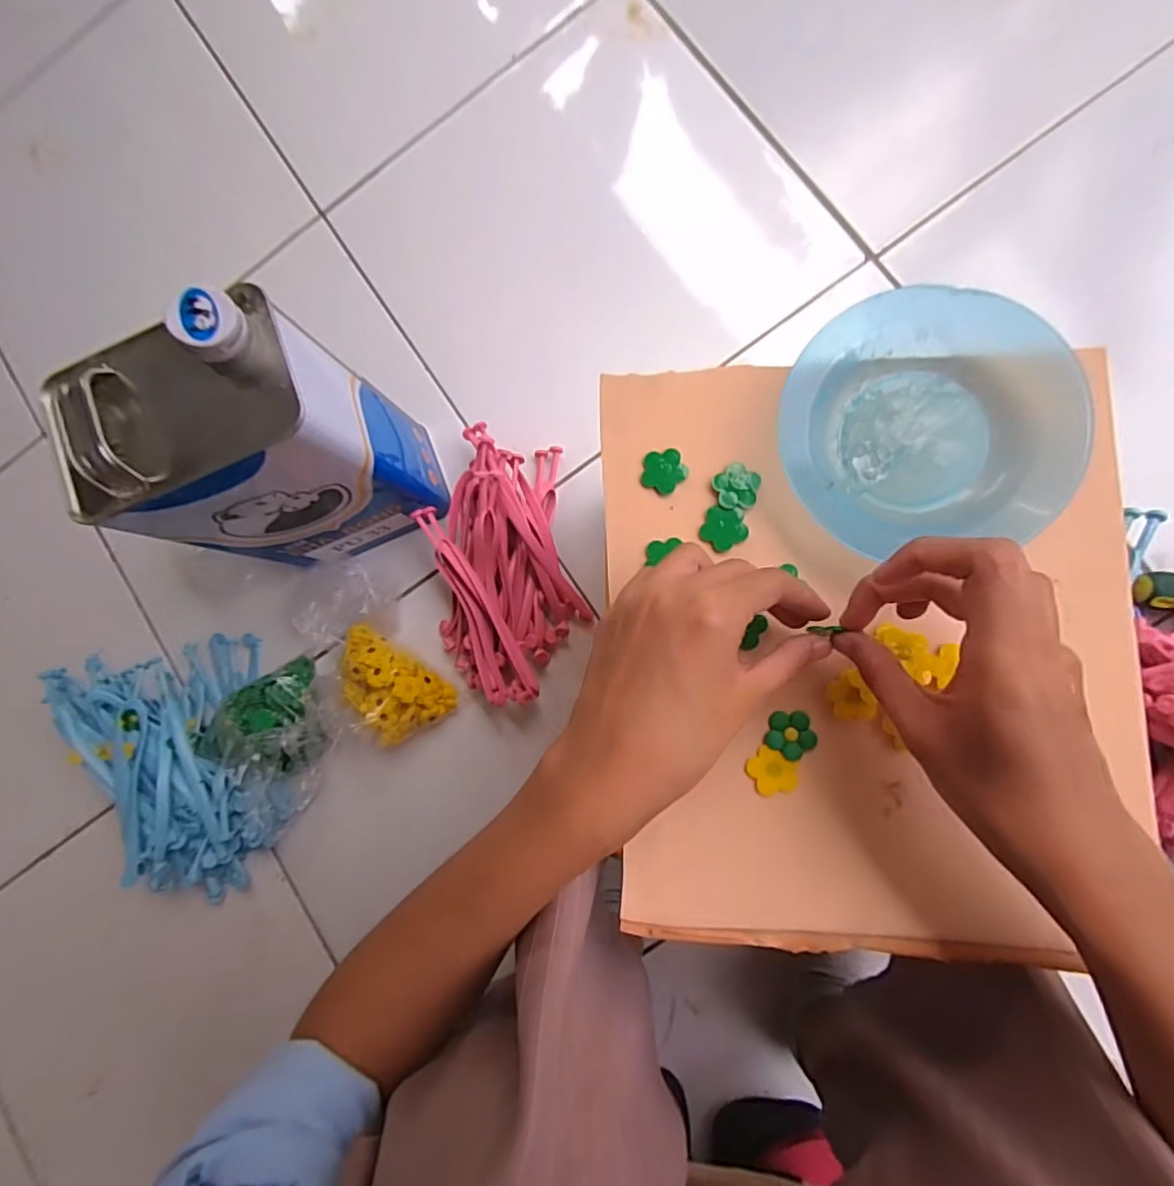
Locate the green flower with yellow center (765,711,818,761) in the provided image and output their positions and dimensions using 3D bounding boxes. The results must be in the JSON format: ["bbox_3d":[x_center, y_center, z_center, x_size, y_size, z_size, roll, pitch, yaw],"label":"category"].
[{"bbox_3d":[0.100,0.070,0.288,0.023,0.004,0.023,1,86,8],"label":"green flower with yellow center"}]

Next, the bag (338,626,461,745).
[{"bbox_3d":[-0.187,0.082,0.543,0.070,0.051,0.114,-45,81,3],"label":"bag"}]

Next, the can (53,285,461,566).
[{"bbox_3d":[-0.245,-0.107,0.469,0.171,0.259,0.114,-23,83,6],"label":"can"}]

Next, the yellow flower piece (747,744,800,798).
[{"bbox_3d":[0.091,0.088,0.286,0.024,0.004,0.022,-1,85,8],"label":"yellow flower piece"}]

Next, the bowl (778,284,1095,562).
[{"bbox_3d":[0.158,-0.081,0.278,0.125,0.025,0.115,-1,85,8],"label":"bowl"}]

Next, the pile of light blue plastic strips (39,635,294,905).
[{"bbox_3d":[-0.387,0.170,0.561,0.157,0.071,0.252,-20,83,6],"label":"pile of light blue plastic strips"}]

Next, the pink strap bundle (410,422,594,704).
[{"bbox_3d":[-0.082,-0.030,0.537,0.139,0.061,0.257,-13,84,7],"label":"pink strap bundle"}]

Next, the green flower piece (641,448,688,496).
[{"bbox_3d":[0.039,-0.064,0.305,0.023,0.004,0.022,-1,85,8],"label":"green flower piece"}]

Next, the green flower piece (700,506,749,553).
[{"bbox_3d":[0.069,-0.033,0.300,0.020,0.004,0.023,-36,81,4],"label":"green flower piece"}]

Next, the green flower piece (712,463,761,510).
[{"bbox_3d":[0.076,-0.054,0.298,0.023,0.004,0.023,-1,85,8],"label":"green flower piece"}]

